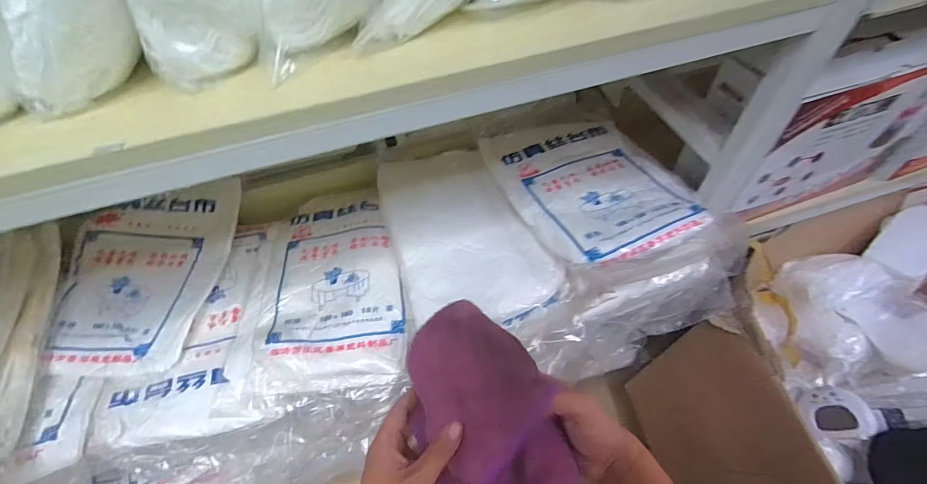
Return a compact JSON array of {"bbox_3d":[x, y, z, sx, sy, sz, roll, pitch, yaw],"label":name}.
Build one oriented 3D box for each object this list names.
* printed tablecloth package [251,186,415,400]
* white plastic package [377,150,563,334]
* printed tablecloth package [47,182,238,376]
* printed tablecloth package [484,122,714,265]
[{"bbox_3d":[-0.190,0.051,0.596,0.200,0.027,0.305,-11,52,-4],"label":"printed tablecloth package"},{"bbox_3d":[-0.009,-0.021,0.611,0.199,0.034,0.311,-19,53,-10],"label":"white plastic package"},{"bbox_3d":[-0.474,0.046,0.606,0.232,0.030,0.284,-2,63,-1],"label":"printed tablecloth package"},{"bbox_3d":[0.188,-0.093,0.619,0.236,0.029,0.300,-19,50,-9],"label":"printed tablecloth package"}]

